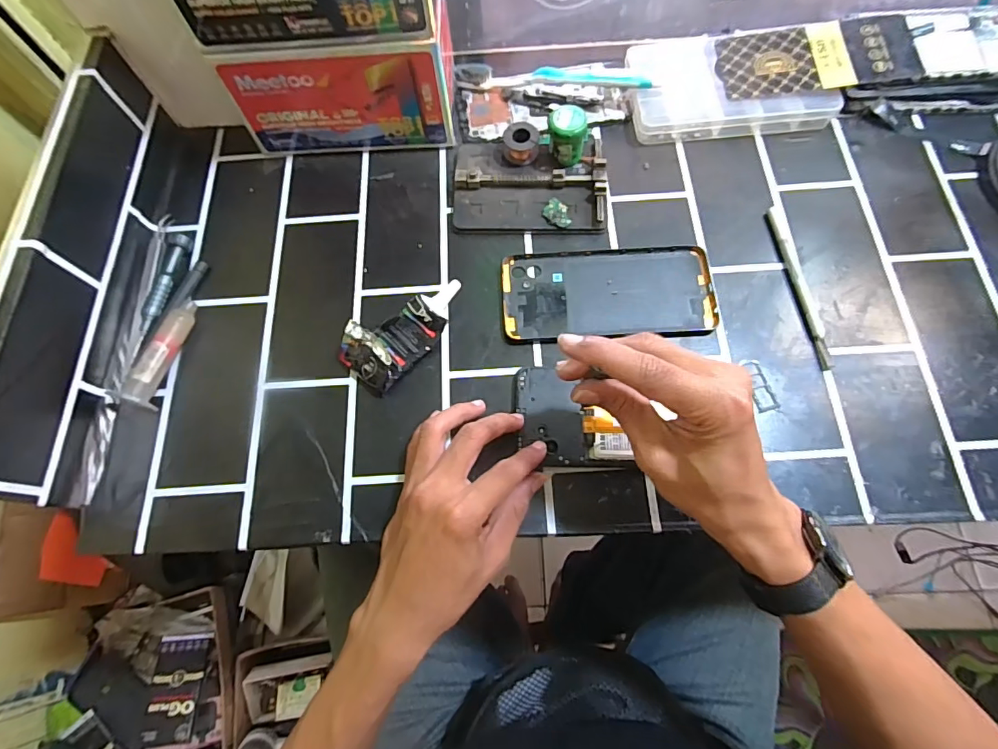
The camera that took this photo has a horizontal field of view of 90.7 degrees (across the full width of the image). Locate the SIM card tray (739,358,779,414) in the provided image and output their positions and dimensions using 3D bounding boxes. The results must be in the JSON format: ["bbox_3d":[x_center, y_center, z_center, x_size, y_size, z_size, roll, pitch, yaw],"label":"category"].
[{"bbox_3d":[0.191,0.007,0.360,0.016,0.004,0.040,-16,71,-3],"label":"SIM card tray"}]

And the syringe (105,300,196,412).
[{"bbox_3d":[-0.255,-0.017,0.372,0.018,0.024,0.086,11,71,6],"label":"syringe"}]

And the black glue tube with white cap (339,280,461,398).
[{"bbox_3d":[-0.072,-0.035,0.373,0.046,0.028,0.099,41,77,14],"label":"black glue tube with white cap"}]

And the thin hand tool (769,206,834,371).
[{"bbox_3d":[0.234,-0.072,0.384,0.009,0.006,0.142,-7,71,0],"label":"thin hand tool"}]

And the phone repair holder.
[{"bbox_3d":[0.026,-0.164,0.420,0.126,0.019,0.093,0,71,2],"label":"phone repair holder"}]

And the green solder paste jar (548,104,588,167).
[{"bbox_3d":[0.056,-0.196,0.413,0.030,0.042,0.030,-1,71,2],"label":"green solder paste jar"}]

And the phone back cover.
[{"bbox_3d":[0.086,-0.066,0.391,0.163,0.004,0.077,-4,71,1],"label":"phone back cover"}]

